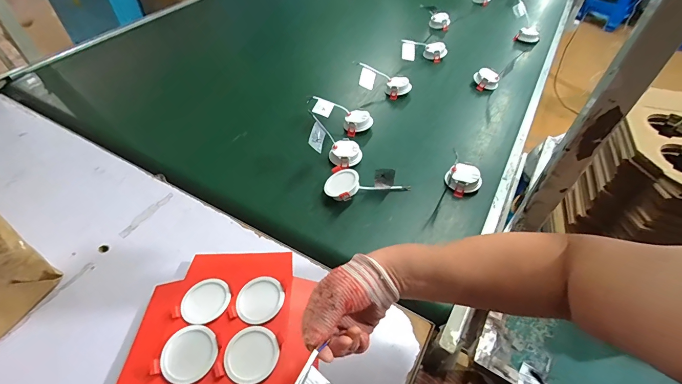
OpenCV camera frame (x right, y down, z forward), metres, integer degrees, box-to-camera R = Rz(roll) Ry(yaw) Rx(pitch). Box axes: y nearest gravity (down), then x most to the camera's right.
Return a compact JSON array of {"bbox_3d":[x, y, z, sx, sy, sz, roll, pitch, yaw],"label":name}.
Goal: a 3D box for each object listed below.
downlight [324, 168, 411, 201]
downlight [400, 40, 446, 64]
[{"bbox_3d":[0.050,-0.016,0.683,0.169,0.037,0.070,-12,50,-16],"label":"downlight"},{"bbox_3d":[0.260,-0.440,1.063,0.141,0.066,0.052,4,47,-1],"label":"downlight"}]

